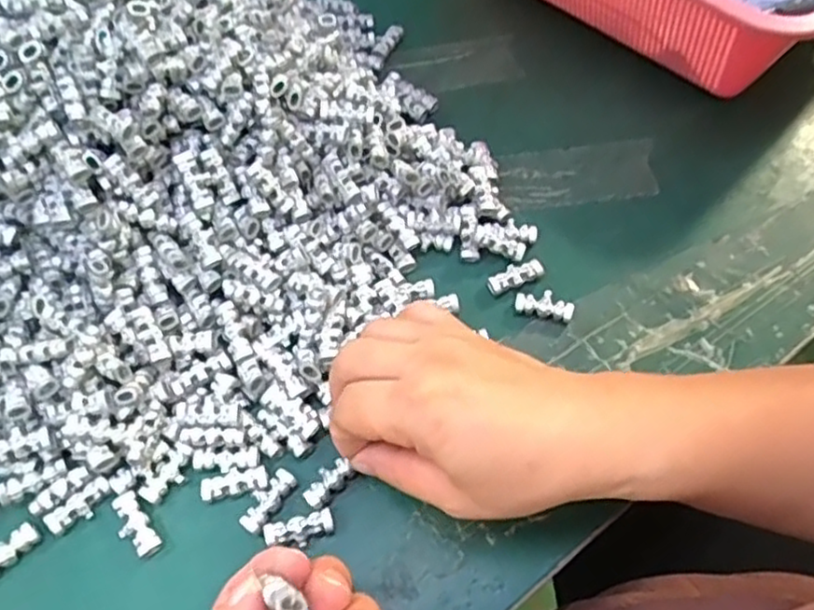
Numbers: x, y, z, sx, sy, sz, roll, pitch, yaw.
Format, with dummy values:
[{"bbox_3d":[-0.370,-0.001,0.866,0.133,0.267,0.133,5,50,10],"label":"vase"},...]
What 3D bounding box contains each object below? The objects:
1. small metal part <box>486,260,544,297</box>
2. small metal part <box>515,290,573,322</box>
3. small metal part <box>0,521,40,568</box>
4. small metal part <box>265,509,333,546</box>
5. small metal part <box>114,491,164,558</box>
[{"bbox_3d":[0.058,-0.017,0.368,0.030,0.007,0.012,-21,61,-11],"label":"small metal part"},{"bbox_3d":[0.072,0.000,0.360,0.029,0.007,0.014,10,60,7],"label":"small metal part"},{"bbox_3d":[-0.176,0.109,0.300,0.030,0.008,0.010,-39,66,-20],"label":"small metal part"},{"bbox_3d":[-0.048,0.099,0.303,0.030,0.006,0.011,-12,60,-6],"label":"small metal part"},{"bbox_3d":[-0.121,0.098,0.306,0.013,0.006,0.030,-32,64,-17],"label":"small metal part"}]

